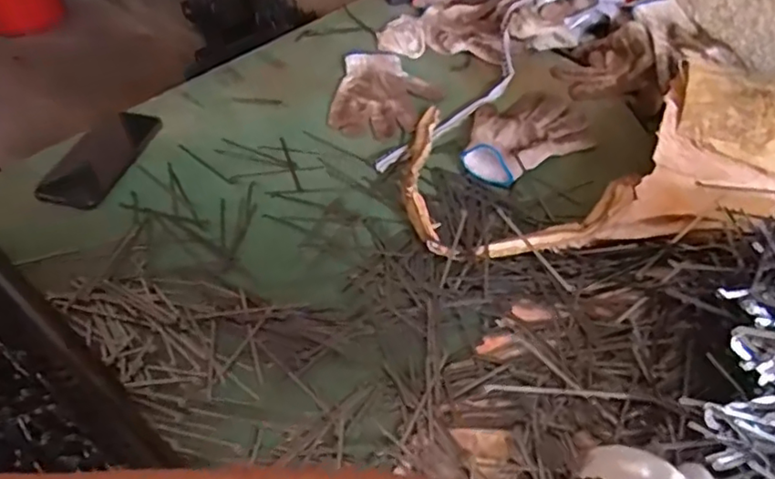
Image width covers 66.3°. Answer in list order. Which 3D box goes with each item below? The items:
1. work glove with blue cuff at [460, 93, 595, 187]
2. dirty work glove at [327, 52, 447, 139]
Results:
[{"bbox_3d":[0.163,-0.134,0.723,0.187,0.026,0.118,-25,51,-21],"label":"work glove with blue cuff"},{"bbox_3d":[0.000,-0.197,0.793,0.133,0.012,0.176,5,47,5],"label":"dirty work glove"}]

